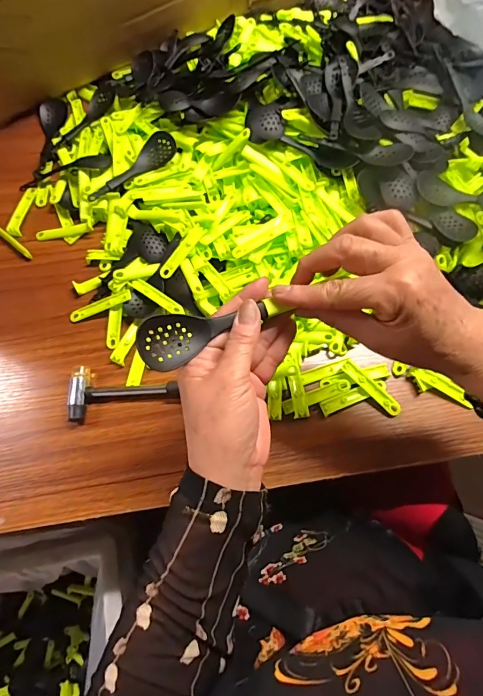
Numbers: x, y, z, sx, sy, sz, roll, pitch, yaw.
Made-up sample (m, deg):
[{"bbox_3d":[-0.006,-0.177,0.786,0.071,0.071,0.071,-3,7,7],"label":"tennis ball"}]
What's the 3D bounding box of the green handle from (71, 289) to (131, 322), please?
[{"bbox_3d":[-0.165,-0.050,0.459,0.075,0.005,0.015,-22,72,5],"label":"green handle"}]

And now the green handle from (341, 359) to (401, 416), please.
[{"bbox_3d":[0.140,0.043,0.424,0.076,0.011,0.016,42,75,13],"label":"green handle"}]

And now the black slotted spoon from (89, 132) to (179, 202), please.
[{"bbox_3d":[-0.134,-0.223,0.494,0.036,0.023,0.125,40,75,13],"label":"black slotted spoon"}]

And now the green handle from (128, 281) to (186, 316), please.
[{"bbox_3d":[-0.098,-0.060,0.456,0.077,0.005,0.014,35,74,11],"label":"green handle"}]

